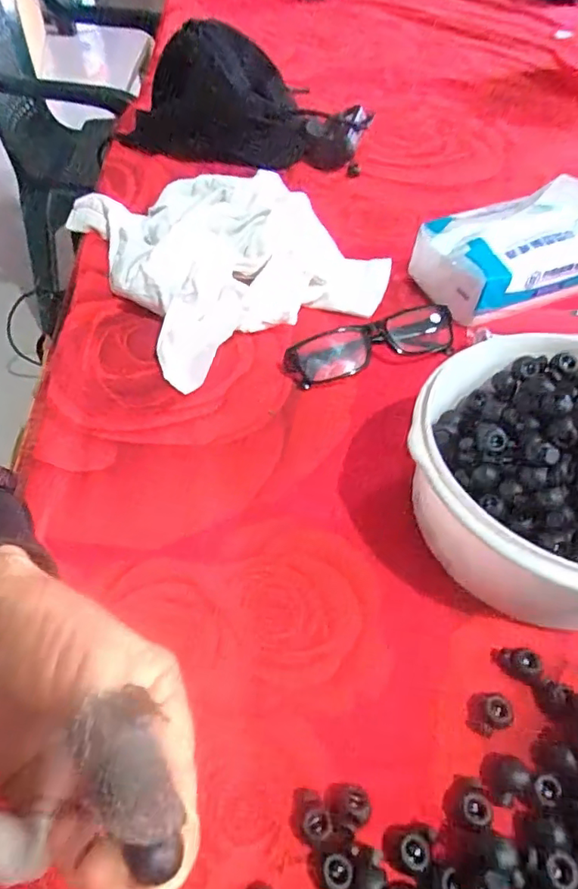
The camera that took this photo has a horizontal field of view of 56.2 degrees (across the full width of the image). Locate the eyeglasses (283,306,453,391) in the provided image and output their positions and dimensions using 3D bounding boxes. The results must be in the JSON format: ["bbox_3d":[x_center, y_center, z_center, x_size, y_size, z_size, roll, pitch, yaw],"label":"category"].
[{"bbox_3d":[0.062,-0.078,0.414,0.135,0.027,0.040,-19,55,-18],"label":"eyeglasses"}]

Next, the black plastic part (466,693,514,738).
[{"bbox_3d":[0.094,0.126,0.253,0.017,0.011,0.018,2,51,-2],"label":"black plastic part"}]

